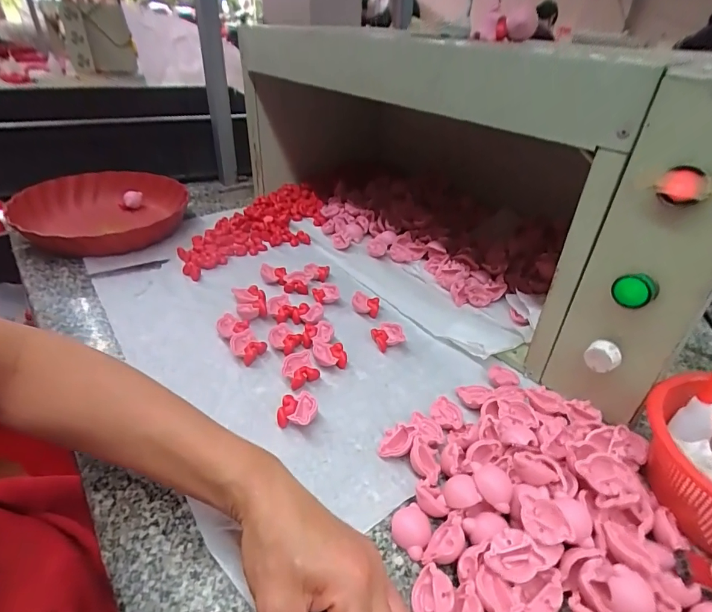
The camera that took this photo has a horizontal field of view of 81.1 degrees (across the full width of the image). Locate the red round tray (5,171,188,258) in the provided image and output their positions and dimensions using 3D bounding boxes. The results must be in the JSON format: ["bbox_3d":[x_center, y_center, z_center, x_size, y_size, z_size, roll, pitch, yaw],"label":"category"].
[{"bbox_3d":[-0.397,-0.146,0.650,0.236,0.047,0.232,-11,39,-19],"label":"red round tray"}]

